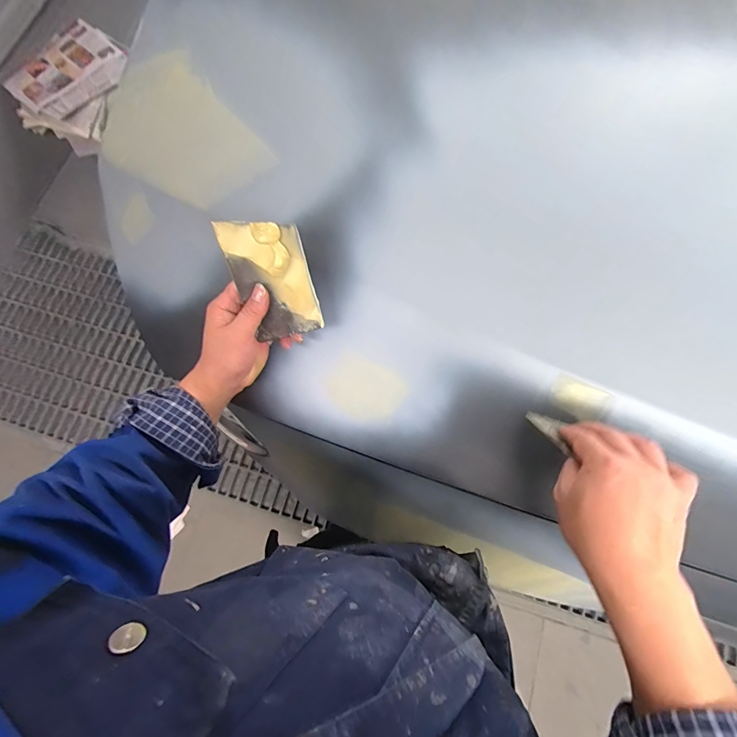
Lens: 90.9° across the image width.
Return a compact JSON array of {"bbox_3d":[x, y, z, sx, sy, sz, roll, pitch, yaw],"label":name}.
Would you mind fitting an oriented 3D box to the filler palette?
[{"bbox_3d":[-0.093,-0.085,0.356,0.070,0.014,0.117,-15,119,-1],"label":"filler palette"}]

